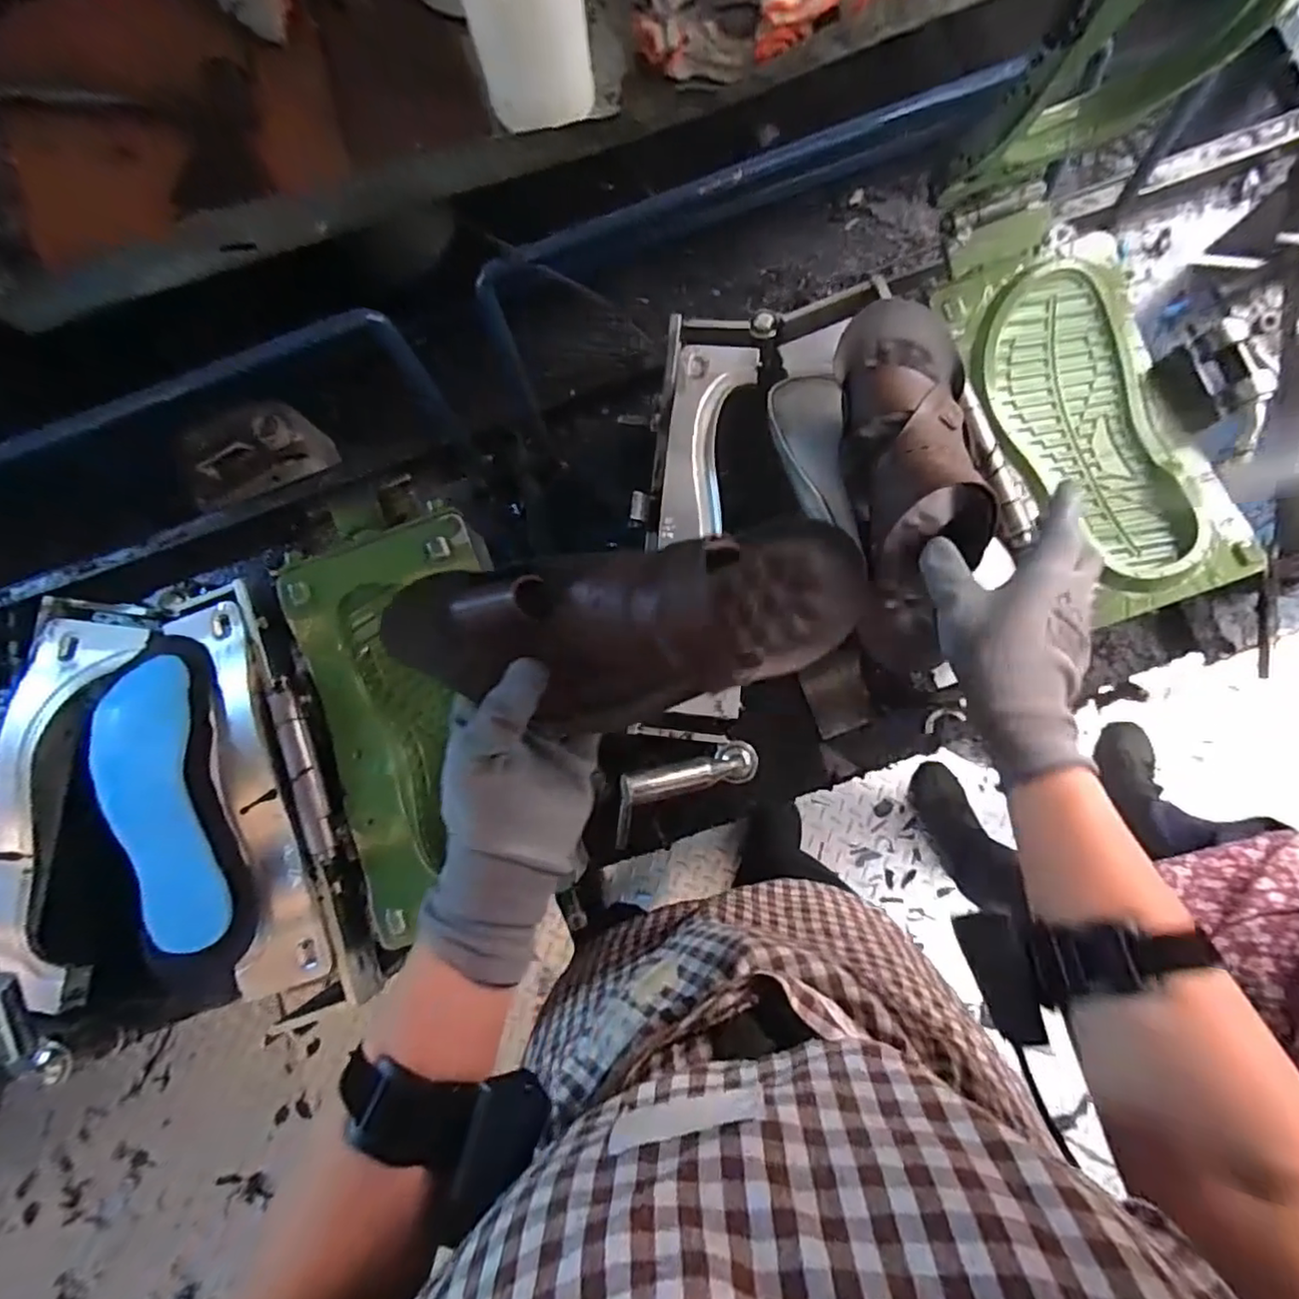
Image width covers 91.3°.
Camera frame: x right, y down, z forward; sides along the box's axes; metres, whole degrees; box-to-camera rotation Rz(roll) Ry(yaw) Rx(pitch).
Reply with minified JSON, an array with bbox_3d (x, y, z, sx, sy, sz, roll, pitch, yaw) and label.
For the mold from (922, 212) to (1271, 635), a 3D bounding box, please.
[{"bbox_3d":[0.370,-0.210,0.544,0.167,0.046,0.367,-18,88,2],"label":"mold"}]

